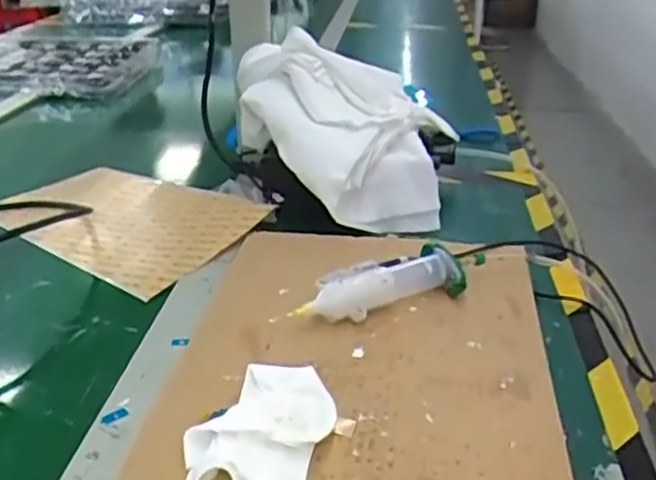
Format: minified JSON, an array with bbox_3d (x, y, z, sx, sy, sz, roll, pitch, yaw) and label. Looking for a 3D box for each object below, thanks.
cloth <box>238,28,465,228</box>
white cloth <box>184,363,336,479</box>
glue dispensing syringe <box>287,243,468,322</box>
[{"bbox_3d":[0.022,-0.112,0.733,0.227,0.136,0.204,0,26,0],"label":"cloth"},{"bbox_3d":[-0.036,0.109,0.428,0.074,0.018,0.108,9,27,17],"label":"white cloth"},{"bbox_3d":[0.040,0.035,0.554,0.141,0.030,0.038,-11,28,-22],"label":"glue dispensing syringe"}]

